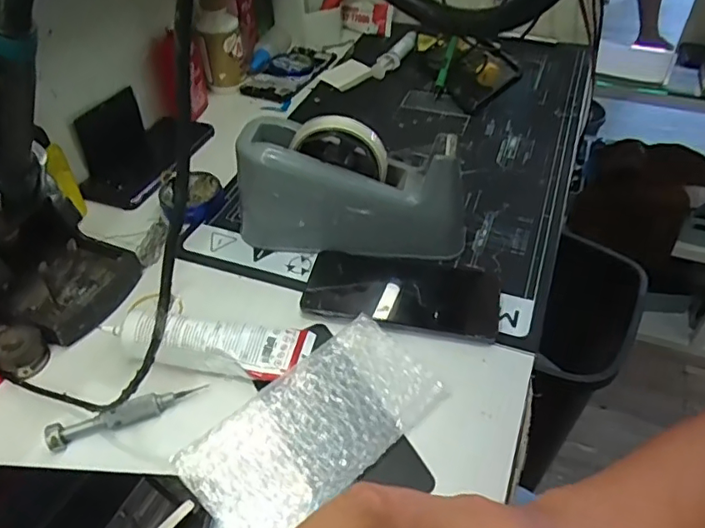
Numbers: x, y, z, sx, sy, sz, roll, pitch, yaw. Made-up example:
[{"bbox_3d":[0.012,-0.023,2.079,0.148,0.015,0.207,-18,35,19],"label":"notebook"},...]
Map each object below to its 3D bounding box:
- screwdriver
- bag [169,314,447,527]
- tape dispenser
[{"bbox_3d":[-0.156,0.103,0.397,0.105,0.017,0.016,-15,46,-16],"label":"screwdriver"},{"bbox_3d":[-0.024,0.108,0.388,0.172,0.024,0.081,-33,52,-31],"label":"bag"},{"bbox_3d":[0.000,-0.068,0.508,0.202,0.104,0.060,8,44,8],"label":"tape dispenser"}]

